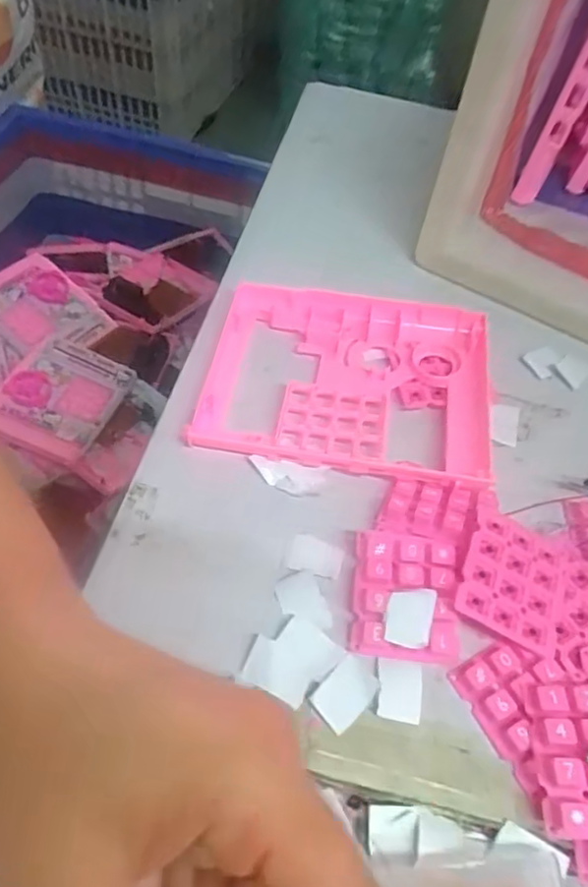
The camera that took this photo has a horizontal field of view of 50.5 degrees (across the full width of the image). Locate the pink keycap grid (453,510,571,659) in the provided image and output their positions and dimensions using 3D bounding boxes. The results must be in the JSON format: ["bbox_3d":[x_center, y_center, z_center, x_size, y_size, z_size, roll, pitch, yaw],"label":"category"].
[{"bbox_3d":[0.105,0.066,0.297,0.053,0.004,0.056,27,59,-3],"label":"pink keycap grid"}]

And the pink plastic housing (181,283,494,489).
[{"bbox_3d":[0.032,-0.039,0.373,0.162,0.024,0.133,9,55,2],"label":"pink plastic housing"}]

